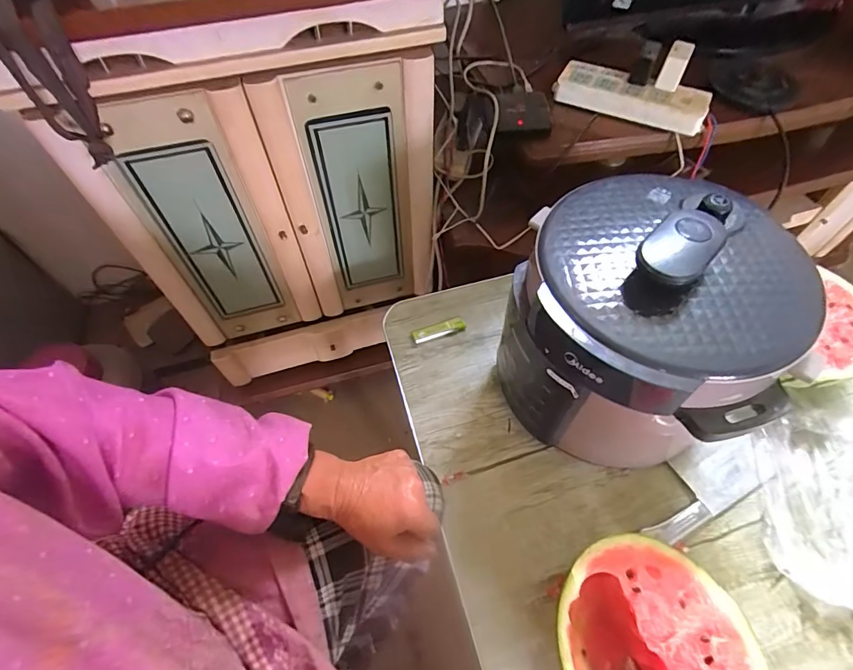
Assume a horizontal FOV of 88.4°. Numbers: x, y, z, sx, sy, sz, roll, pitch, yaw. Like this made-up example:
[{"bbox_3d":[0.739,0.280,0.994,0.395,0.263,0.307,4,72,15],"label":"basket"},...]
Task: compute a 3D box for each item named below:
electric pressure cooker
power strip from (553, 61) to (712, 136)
[{"bbox_3d":[0.232,-0.011,0.496,0.254,0.257,0.249,-1,56,1],"label":"electric pressure cooker"},{"bbox_3d":[0.322,-0.382,0.695,0.233,0.044,0.066,24,60,17],"label":"power strip"}]

